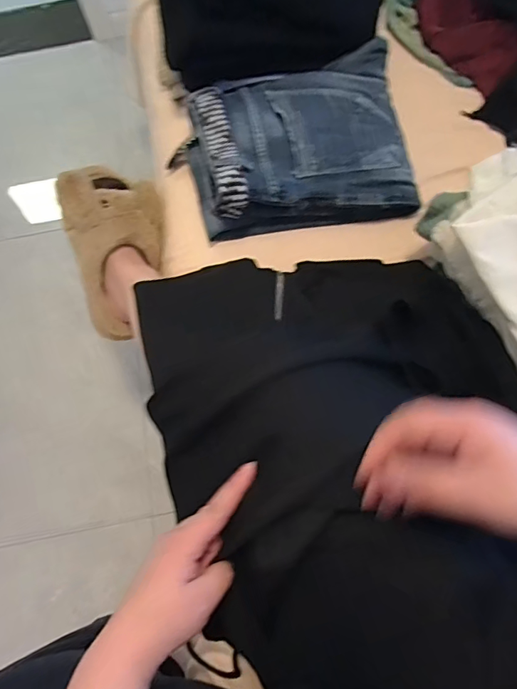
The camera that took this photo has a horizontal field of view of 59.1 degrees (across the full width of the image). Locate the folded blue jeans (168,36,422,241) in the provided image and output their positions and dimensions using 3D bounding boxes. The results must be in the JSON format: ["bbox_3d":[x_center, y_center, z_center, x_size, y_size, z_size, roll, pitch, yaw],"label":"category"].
[{"bbox_3d":[0.042,-0.303,0.675,0.341,0.086,0.268,-5,67,2],"label":"folded blue jeans"}]

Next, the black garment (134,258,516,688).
[{"bbox_3d":[0.092,0.074,0.441,0.368,0.155,0.443,-15,66,-3],"label":"black garment"}]

